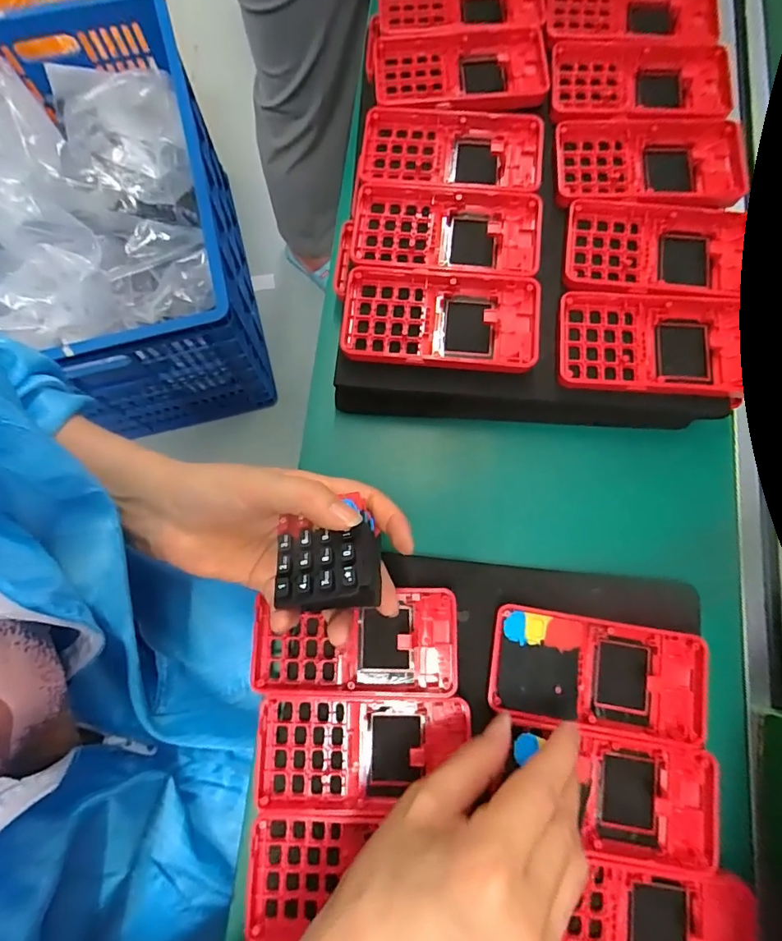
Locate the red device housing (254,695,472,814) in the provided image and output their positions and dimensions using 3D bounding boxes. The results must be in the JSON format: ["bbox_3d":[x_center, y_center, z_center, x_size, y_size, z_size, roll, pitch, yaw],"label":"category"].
[{"bbox_3d":[-0.016,0.163,0.279,0.119,0.010,0.061,0,77,2],"label":"red device housing"}]

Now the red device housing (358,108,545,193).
[{"bbox_3d":[0.043,-0.224,0.339,0.125,0.011,0.070,6,77,3],"label":"red device housing"}]

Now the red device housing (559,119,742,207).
[{"bbox_3d":[0.178,-0.212,0.333,0.128,0.010,0.072,4,77,3],"label":"red device housing"}]

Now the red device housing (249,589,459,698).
[{"bbox_3d":[-0.022,0.107,0.294,0.122,0.014,0.059,-6,77,1],"label":"red device housing"}]

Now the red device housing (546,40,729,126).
[{"bbox_3d":[0.178,-0.281,0.348,0.126,0.010,0.076,3,77,2],"label":"red device housing"}]

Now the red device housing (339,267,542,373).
[{"bbox_3d":[0.032,-0.096,0.309,0.124,0.013,0.063,5,77,3],"label":"red device housing"}]

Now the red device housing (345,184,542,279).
[{"bbox_3d":[0.038,-0.159,0.327,0.125,0.016,0.066,4,77,3],"label":"red device housing"}]

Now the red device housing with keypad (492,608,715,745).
[{"bbox_3d":[0.121,0.120,0.288,0.121,0.014,0.059,9,78,2],"label":"red device housing with keypad"}]

